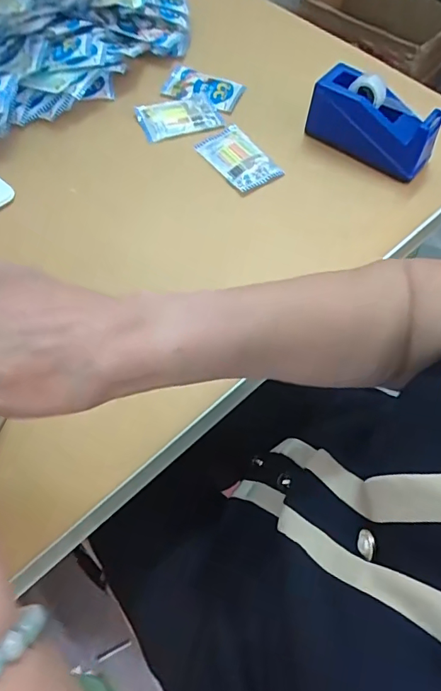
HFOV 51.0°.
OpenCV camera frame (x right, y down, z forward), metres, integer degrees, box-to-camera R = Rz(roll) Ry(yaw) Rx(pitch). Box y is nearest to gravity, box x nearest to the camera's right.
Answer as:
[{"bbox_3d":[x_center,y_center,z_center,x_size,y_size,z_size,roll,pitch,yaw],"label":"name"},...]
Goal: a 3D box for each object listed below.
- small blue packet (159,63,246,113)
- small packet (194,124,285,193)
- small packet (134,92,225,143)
[{"bbox_3d":[-0.024,-0.347,0.622,0.107,0.011,0.061,22,61,10],"label":"small blue packet"},{"bbox_3d":[0.022,-0.227,0.565,0.064,0.012,0.104,-31,65,-19],"label":"small packet"},{"bbox_3d":[-0.053,-0.297,0.594,0.099,0.008,0.071,-17,62,-12],"label":"small packet"}]

